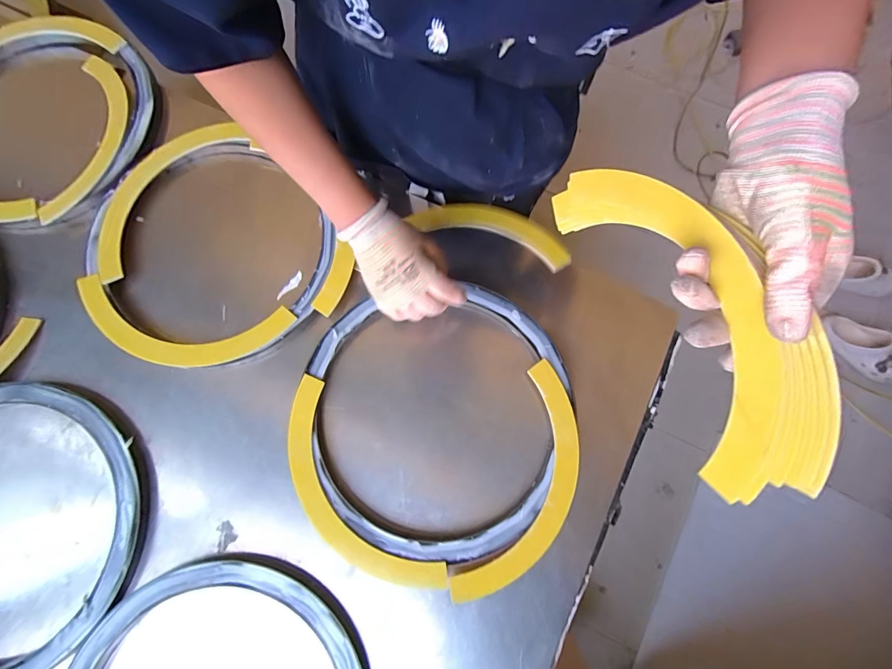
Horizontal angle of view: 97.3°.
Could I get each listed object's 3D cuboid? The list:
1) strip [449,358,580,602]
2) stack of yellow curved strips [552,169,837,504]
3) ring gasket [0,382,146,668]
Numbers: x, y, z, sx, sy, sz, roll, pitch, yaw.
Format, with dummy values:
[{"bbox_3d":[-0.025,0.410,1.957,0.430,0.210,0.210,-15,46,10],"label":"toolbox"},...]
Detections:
[{"bbox_3d":[0.100,0.179,0.460,0.093,0.009,0.279,22,80,4],"label":"strip"},{"bbox_3d":[0.181,-0.027,0.303,0.018,0.106,0.289,-8,64,-36],"label":"stack of yellow curved strips"},{"bbox_3d":[-0.537,0.226,0.460,0.354,0.026,0.329,4,78,1],"label":"ring gasket"}]

